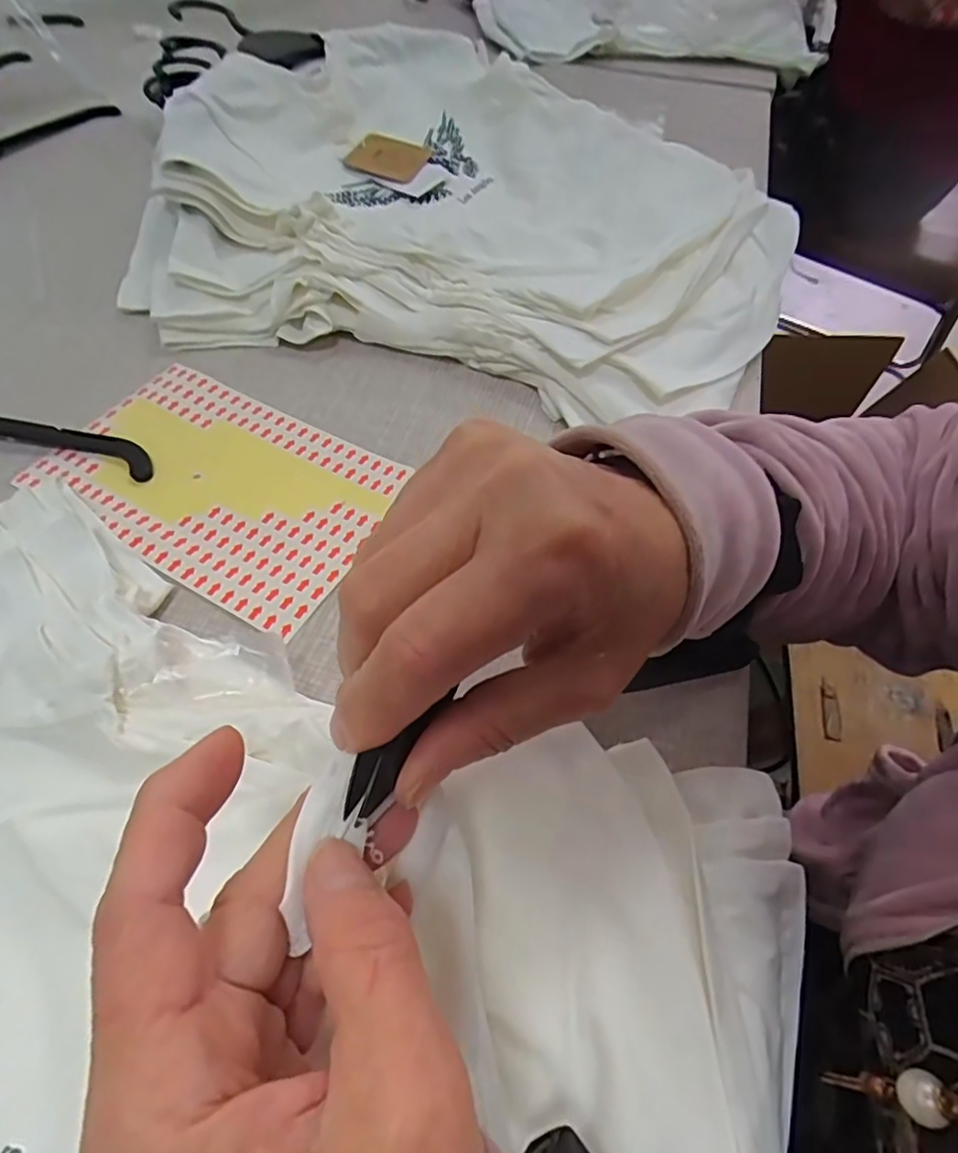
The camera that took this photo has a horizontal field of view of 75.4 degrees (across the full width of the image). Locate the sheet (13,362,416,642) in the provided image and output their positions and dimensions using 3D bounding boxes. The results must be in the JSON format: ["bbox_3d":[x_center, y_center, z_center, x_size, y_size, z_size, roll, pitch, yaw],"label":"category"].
[{"bbox_3d":[-0.147,-0.055,0.354,0.196,0.004,0.122,26,59,16],"label":"sheet"}]

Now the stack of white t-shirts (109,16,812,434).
[{"bbox_3d":[0.010,-0.304,0.465,0.454,0.070,0.408,14,60,6],"label":"stack of white t-shirts"}]

